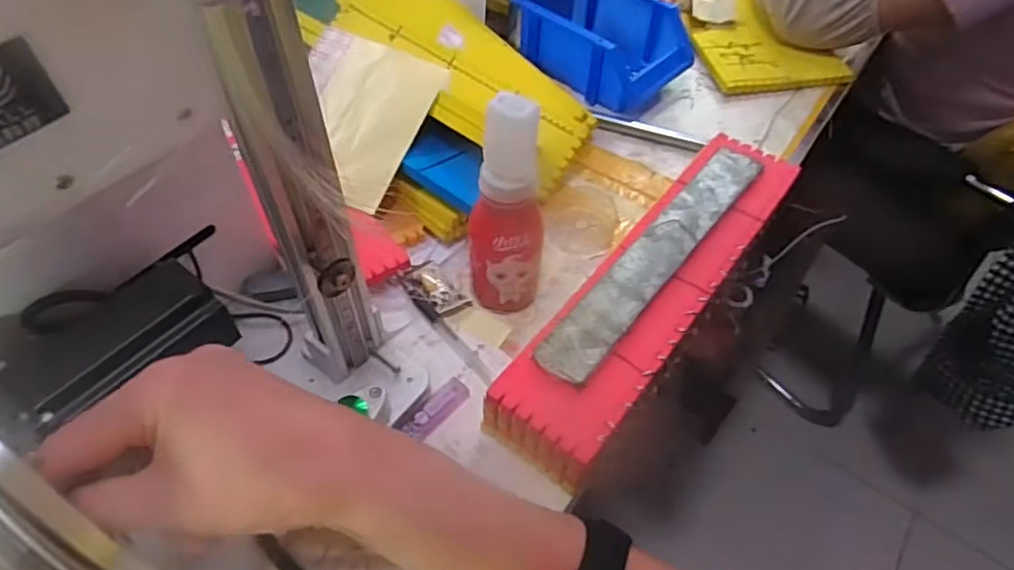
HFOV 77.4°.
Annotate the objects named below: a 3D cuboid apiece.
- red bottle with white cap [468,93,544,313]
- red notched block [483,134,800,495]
[{"bbox_3d":[0.000,-0.048,0.468,0.055,0.183,0.043,4,53,1],"label":"red bottle with white cap"},{"bbox_3d":[0.123,0.002,0.513,0.084,0.073,0.353,33,59,20],"label":"red notched block"}]

